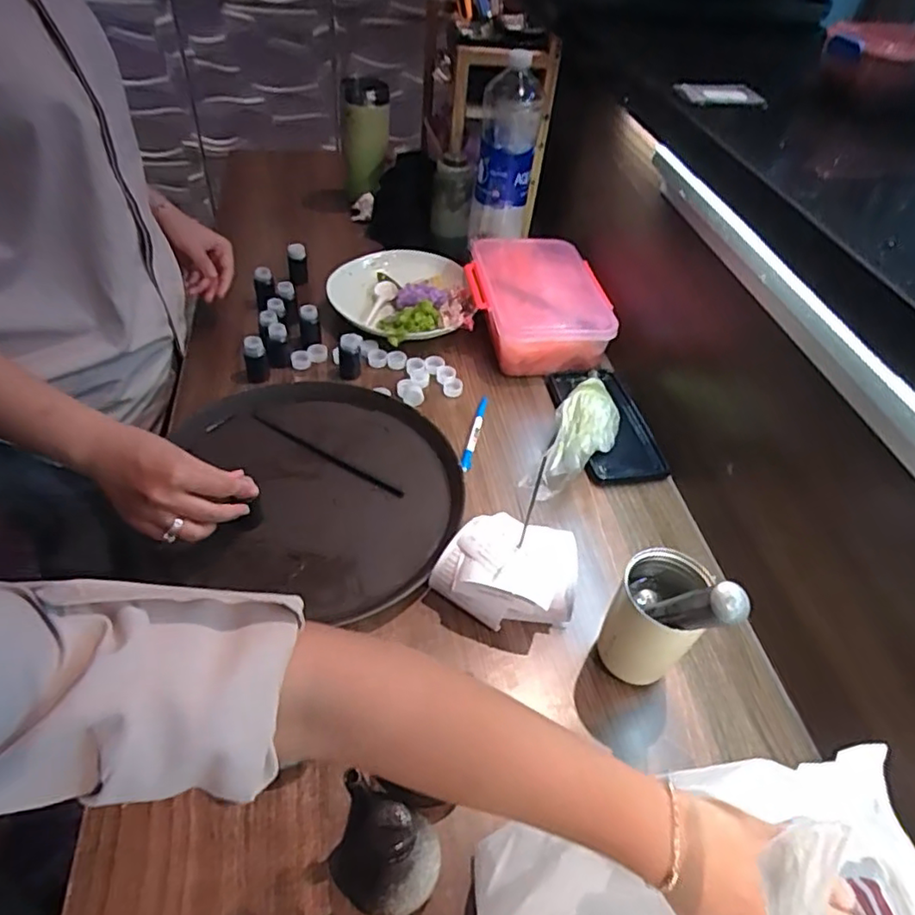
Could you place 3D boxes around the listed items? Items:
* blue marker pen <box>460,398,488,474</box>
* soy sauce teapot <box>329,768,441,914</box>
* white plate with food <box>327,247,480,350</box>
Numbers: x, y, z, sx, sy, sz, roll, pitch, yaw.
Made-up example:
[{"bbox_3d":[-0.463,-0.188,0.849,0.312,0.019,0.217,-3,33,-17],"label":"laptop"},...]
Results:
[{"bbox_3d":[0.022,-0.032,0.766,0.013,0.009,0.146,12,46,4],"label":"blue marker pen"},{"bbox_3d":[-0.048,0.262,0.416,0.075,0.098,0.066,12,46,5],"label":"soy sauce teapot"},{"bbox_3d":[-0.084,-0.238,0.921,0.202,0.054,0.192,3,46,-4],"label":"white plate with food"}]

